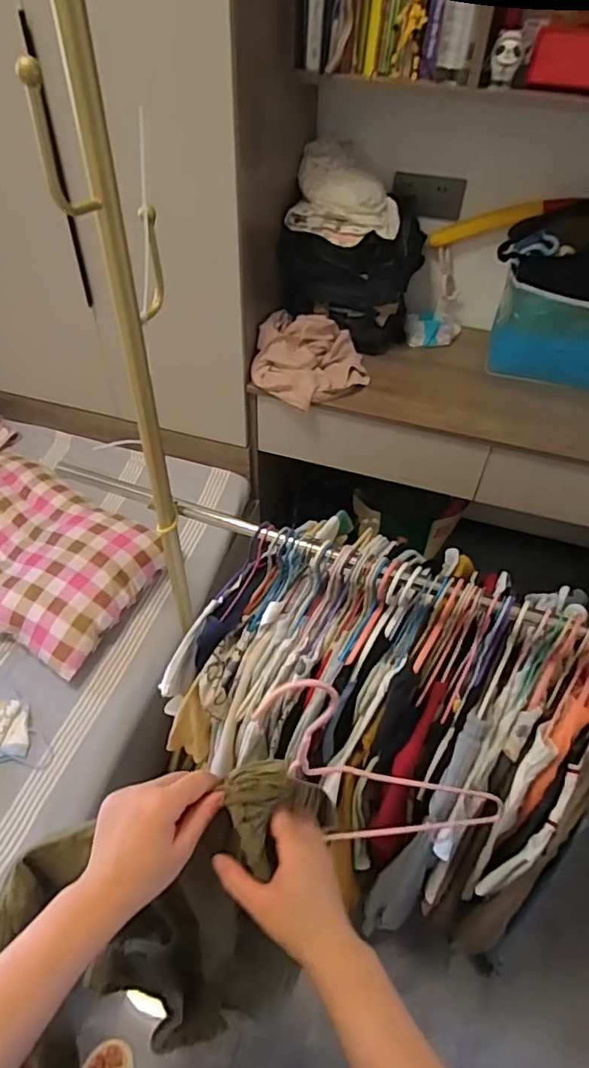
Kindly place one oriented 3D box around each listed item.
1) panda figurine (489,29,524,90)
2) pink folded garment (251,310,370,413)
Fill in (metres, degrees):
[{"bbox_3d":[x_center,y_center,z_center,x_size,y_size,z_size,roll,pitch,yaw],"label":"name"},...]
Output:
[{"bbox_3d":[0.378,-0.848,1.013,0.051,0.076,0.043,14,48,10],"label":"panda figurine"},{"bbox_3d":[0.039,-0.412,1.349,0.269,0.124,0.248,3,47,0],"label":"pink folded garment"}]

